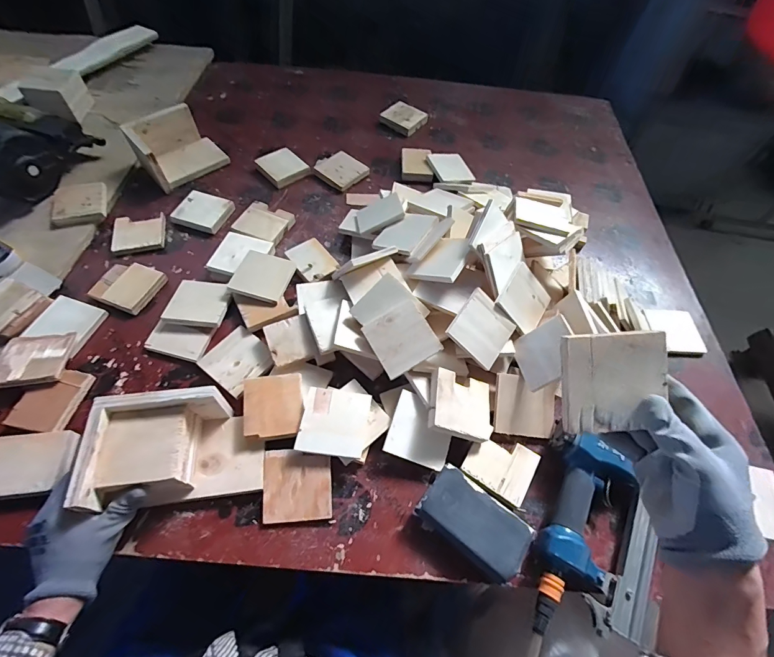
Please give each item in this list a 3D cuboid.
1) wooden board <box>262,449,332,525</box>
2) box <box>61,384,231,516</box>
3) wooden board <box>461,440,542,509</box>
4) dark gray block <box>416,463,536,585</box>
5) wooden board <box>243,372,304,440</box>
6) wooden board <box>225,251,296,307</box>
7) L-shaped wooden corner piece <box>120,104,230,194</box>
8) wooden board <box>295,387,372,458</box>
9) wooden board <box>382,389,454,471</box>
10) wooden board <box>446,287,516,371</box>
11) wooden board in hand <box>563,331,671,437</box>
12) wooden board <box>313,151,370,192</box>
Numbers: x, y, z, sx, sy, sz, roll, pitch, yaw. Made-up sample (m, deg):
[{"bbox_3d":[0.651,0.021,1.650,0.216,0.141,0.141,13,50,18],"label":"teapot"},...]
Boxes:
[{"bbox_3d":[-0.119,0.208,0.515,0.087,0.007,0.088,0,67,-10],"label":"wooden board"},{"bbox_3d":[-0.279,0.145,0.474,0.138,0.072,0.115,-6,59,-8],"label":"box"},{"bbox_3d":[0.162,0.192,0.548,0.090,0.008,0.080,31,60,14],"label":"wooden board"},{"bbox_3d":[0.113,0.249,0.501,0.135,0.034,0.073,36,62,17],"label":"dark gray block"},{"bbox_3d":[-0.161,0.110,0.556,0.083,0.018,0.092,-4,58,-7],"label":"wooden board"},{"bbox_3d":[-0.213,-0.091,0.664,0.090,0.011,0.088,16,58,5],"label":"wooden board"},{"bbox_3d":[-0.440,-0.382,0.809,0.122,0.084,0.158,41,63,19],"label":"L-shaped wooden corner piece"},{"bbox_3d":[-0.072,0.128,0.538,0.088,0.011,0.090,10,58,1],"label":"wooden board"},{"bbox_3d":[0.050,0.146,0.553,0.087,0.007,0.090,20,73,0],"label":"wooden board"},{"bbox_3d":[0.144,0.002,0.583,0.090,0.006,0.087,43,74,-11],"label":"wooden board"},{"bbox_3d":[0.203,0.048,0.346,0.092,0.005,0.086,-3,93,-2],"label":"wooden board in hand"},{"bbox_3d":[-0.100,-0.353,0.863,0.098,0.008,0.101,34,61,16],"label":"wooden board"}]

